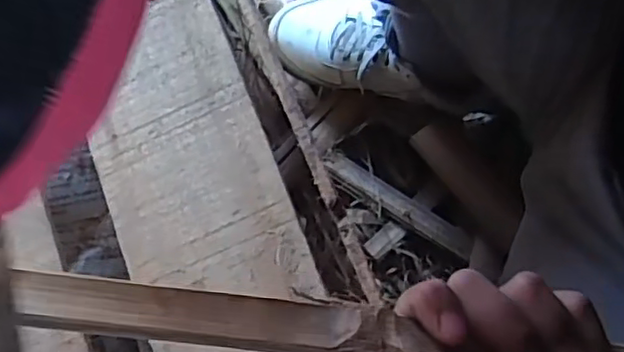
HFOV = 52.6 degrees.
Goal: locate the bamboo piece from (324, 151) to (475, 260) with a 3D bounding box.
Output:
[{"bbox_3d":[0.091,0.028,0.670,0.179,0.008,0.024,32,78,13],"label":"bamboo piece"}]

